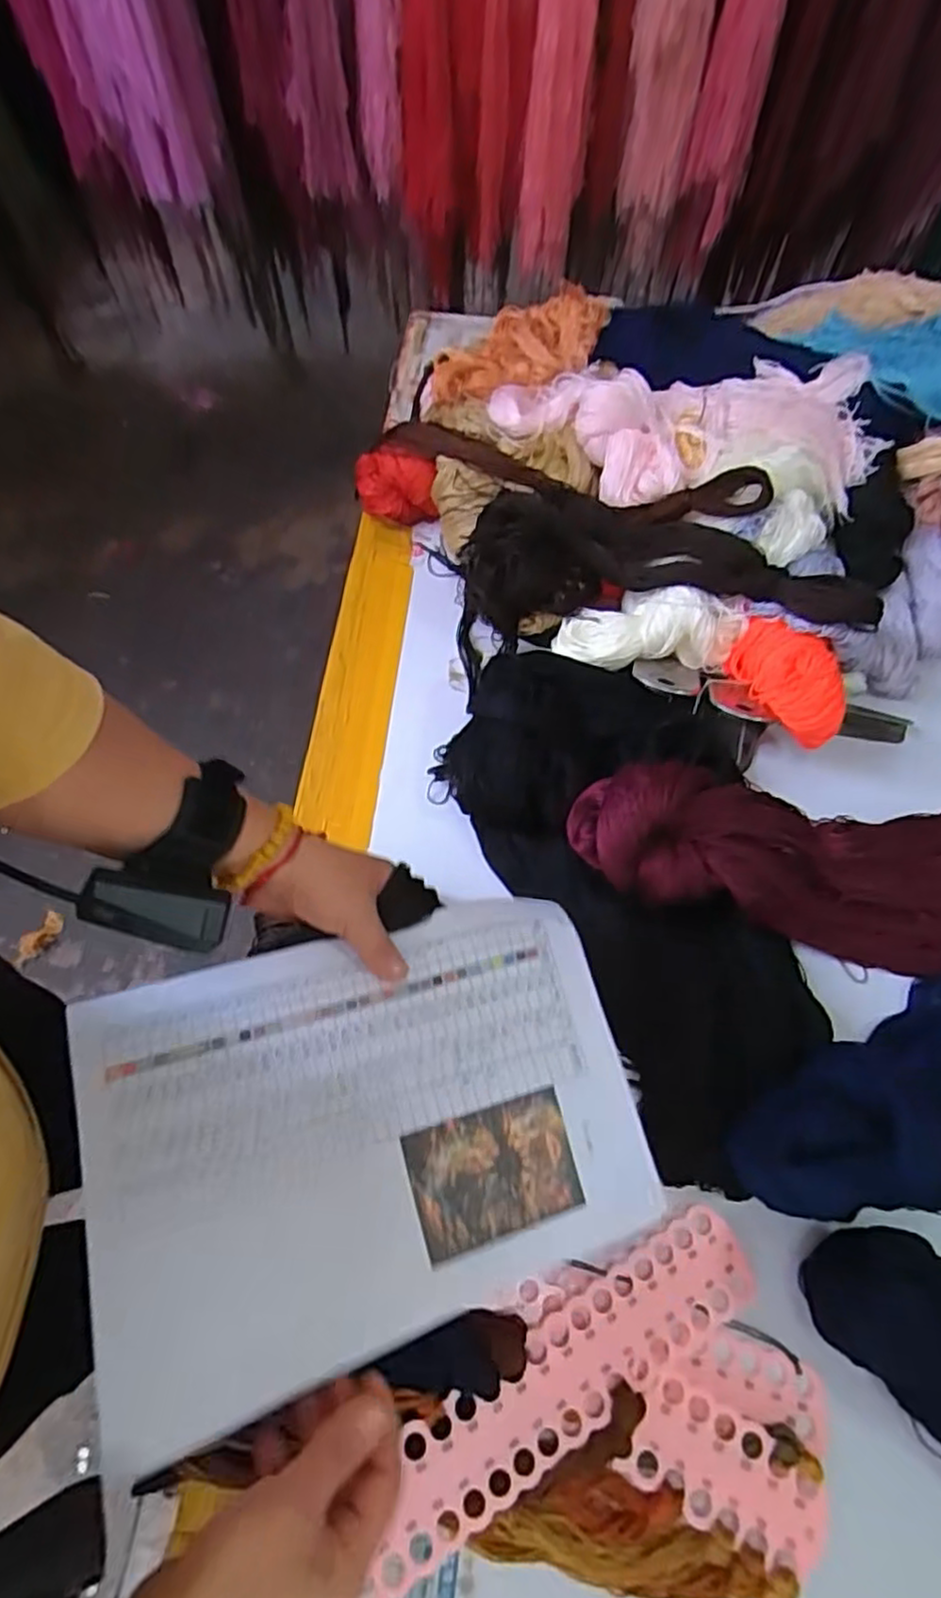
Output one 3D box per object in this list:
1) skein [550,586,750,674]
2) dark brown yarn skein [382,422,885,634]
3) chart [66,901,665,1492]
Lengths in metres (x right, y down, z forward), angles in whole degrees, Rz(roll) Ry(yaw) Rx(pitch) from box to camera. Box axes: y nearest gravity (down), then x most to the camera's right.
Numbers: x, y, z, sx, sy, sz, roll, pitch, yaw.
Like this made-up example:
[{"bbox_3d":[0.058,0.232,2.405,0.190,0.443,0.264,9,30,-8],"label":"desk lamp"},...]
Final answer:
[{"bbox_3d":[0.146,-0.142,0.585,0.148,0.044,0.059,-1,66,0],"label":"skein"},{"bbox_3d":[0.108,-0.213,0.601,0.434,0.080,0.150,20,68,9],"label":"dark brown yarn skein"},{"bbox_3d":[-0.054,0.181,0.396,0.284,0.063,0.212,-17,67,-7],"label":"chart"}]

